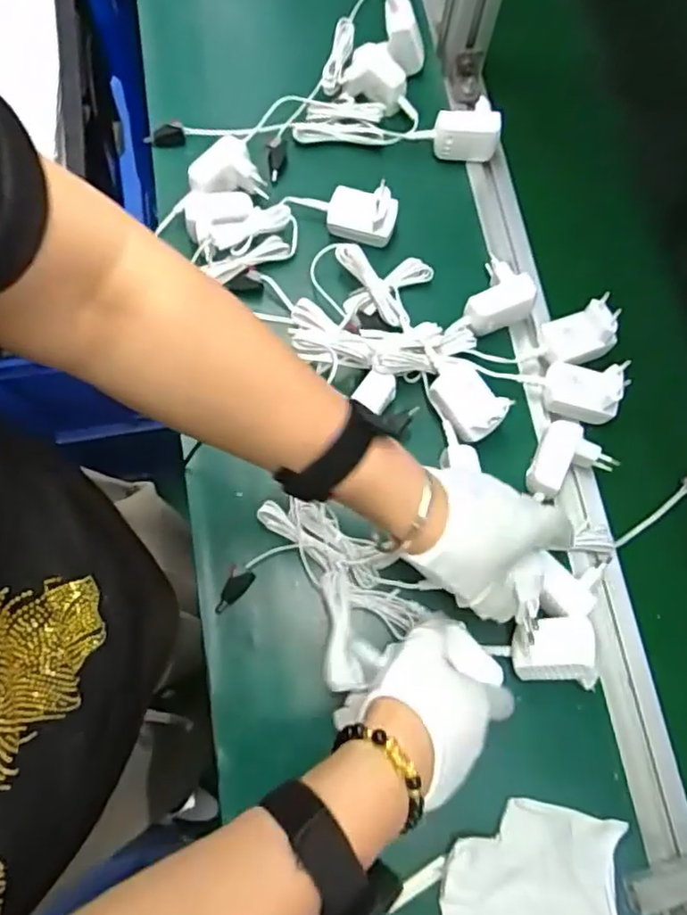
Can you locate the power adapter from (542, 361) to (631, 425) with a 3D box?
[{"bbox_3d":[0.200,-0.057,0.538,0.059,0.035,0.043,11,73,1],"label":"power adapter"}]

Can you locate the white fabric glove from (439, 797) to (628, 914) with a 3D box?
[{"bbox_3d":[0.132,0.297,0.444,0.124,0.030,0.102,2,73,-2],"label":"white fabric glove"}]

